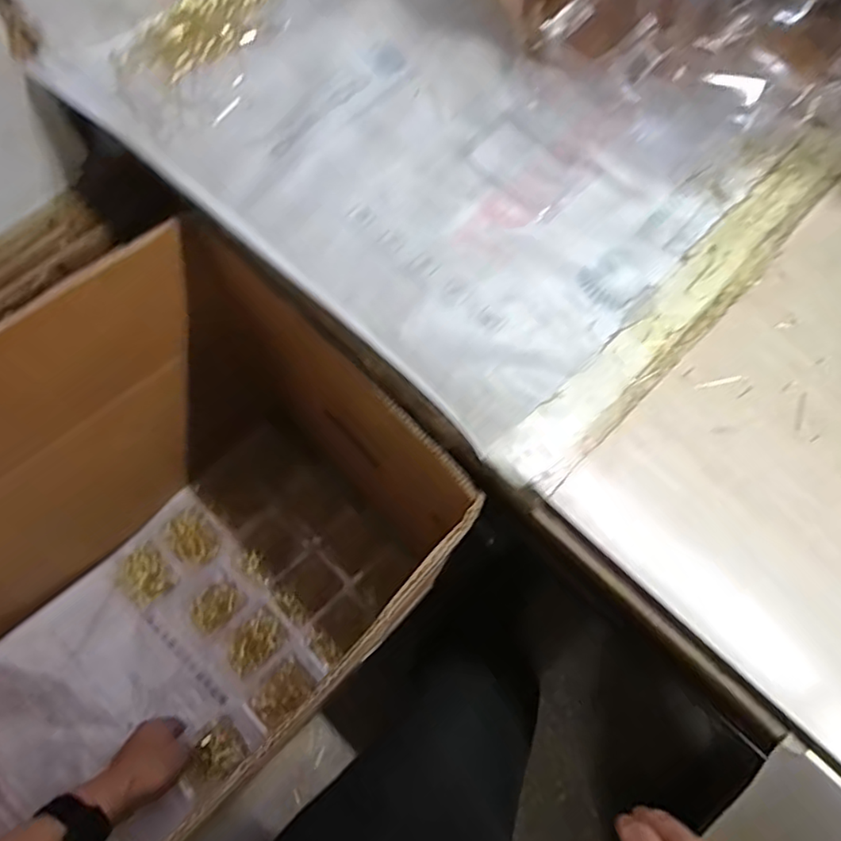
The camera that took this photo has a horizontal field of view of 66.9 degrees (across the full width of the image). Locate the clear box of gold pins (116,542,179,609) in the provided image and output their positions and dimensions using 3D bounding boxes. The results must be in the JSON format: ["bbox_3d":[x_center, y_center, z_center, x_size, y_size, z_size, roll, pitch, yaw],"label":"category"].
[{"bbox_3d":[-0.336,0.190,0.776,0.059,0.009,0.066,-38,74,-13],"label":"clear box of gold pins"}]

